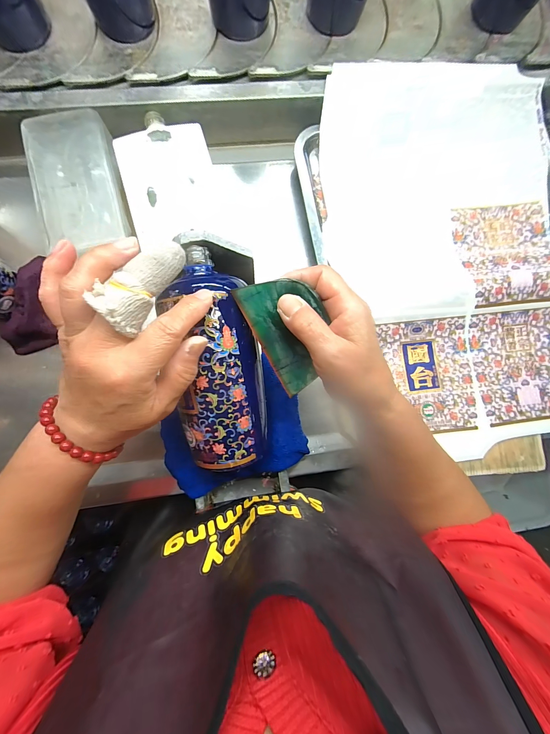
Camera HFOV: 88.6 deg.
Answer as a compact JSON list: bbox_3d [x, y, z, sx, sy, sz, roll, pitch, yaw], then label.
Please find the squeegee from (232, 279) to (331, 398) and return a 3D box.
[{"bbox_3d":[0.015,-0.027,0.225,0.056,0.004,0.094,-25,107,10],"label":"squeegee"}]

